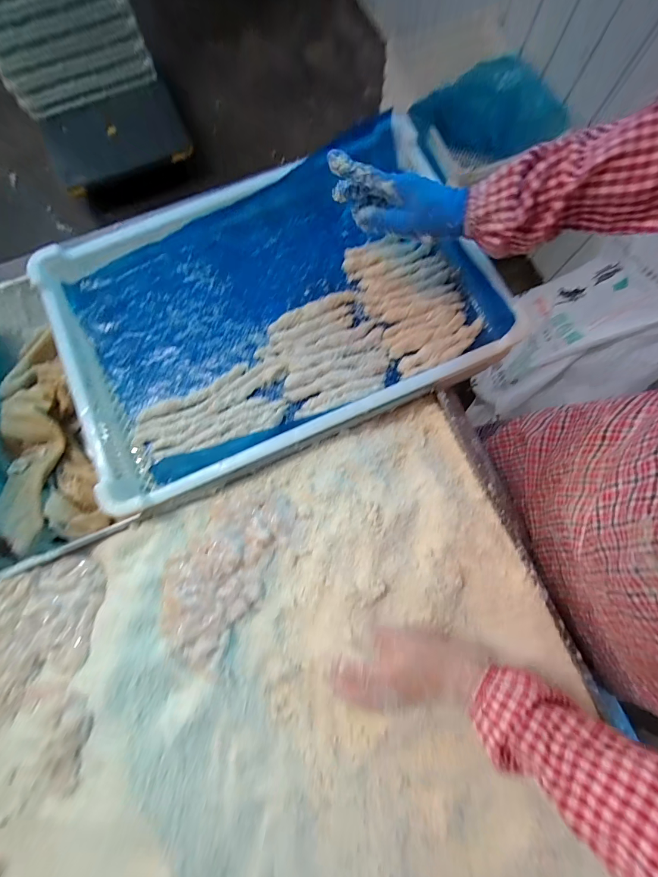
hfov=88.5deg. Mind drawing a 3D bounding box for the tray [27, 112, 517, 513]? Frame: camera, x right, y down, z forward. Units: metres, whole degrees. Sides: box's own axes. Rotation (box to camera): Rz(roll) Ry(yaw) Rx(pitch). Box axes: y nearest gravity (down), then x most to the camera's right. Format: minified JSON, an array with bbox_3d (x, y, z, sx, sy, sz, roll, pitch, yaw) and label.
[{"bbox_3d":[-0.070,-0.188,0.460,0.552,0.064,0.393,-23,77,-7],"label":"tray"}]

